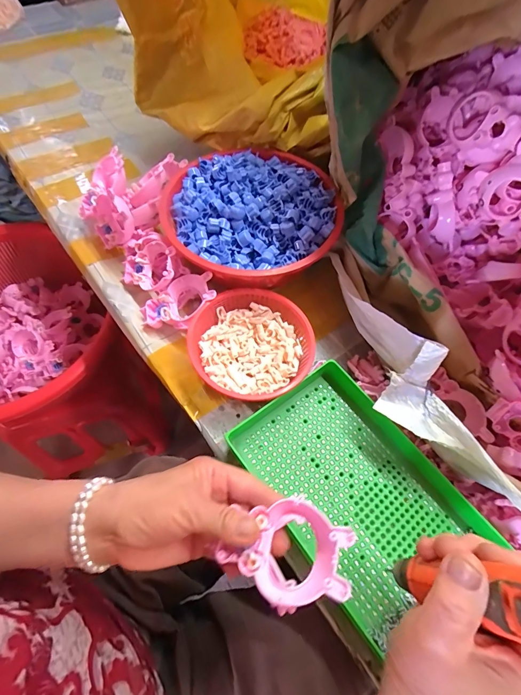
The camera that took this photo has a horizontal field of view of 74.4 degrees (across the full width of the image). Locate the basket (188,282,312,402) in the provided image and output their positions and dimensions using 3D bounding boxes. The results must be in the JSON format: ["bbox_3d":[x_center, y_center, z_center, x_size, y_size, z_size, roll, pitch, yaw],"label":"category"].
[{"bbox_3d":[-0.008,-0.003,0.392,0.132,0.037,0.135,1,61,-3],"label":"basket"}]

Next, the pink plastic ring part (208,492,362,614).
[{"bbox_3d":[0.023,0.141,0.237,0.083,0.026,0.064,17,62,36],"label":"pink plastic ring part"}]

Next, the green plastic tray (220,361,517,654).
[{"bbox_3d":[0.088,0.124,0.332,0.149,0.040,0.211,-33,67,-19],"label":"green plastic tray"}]

